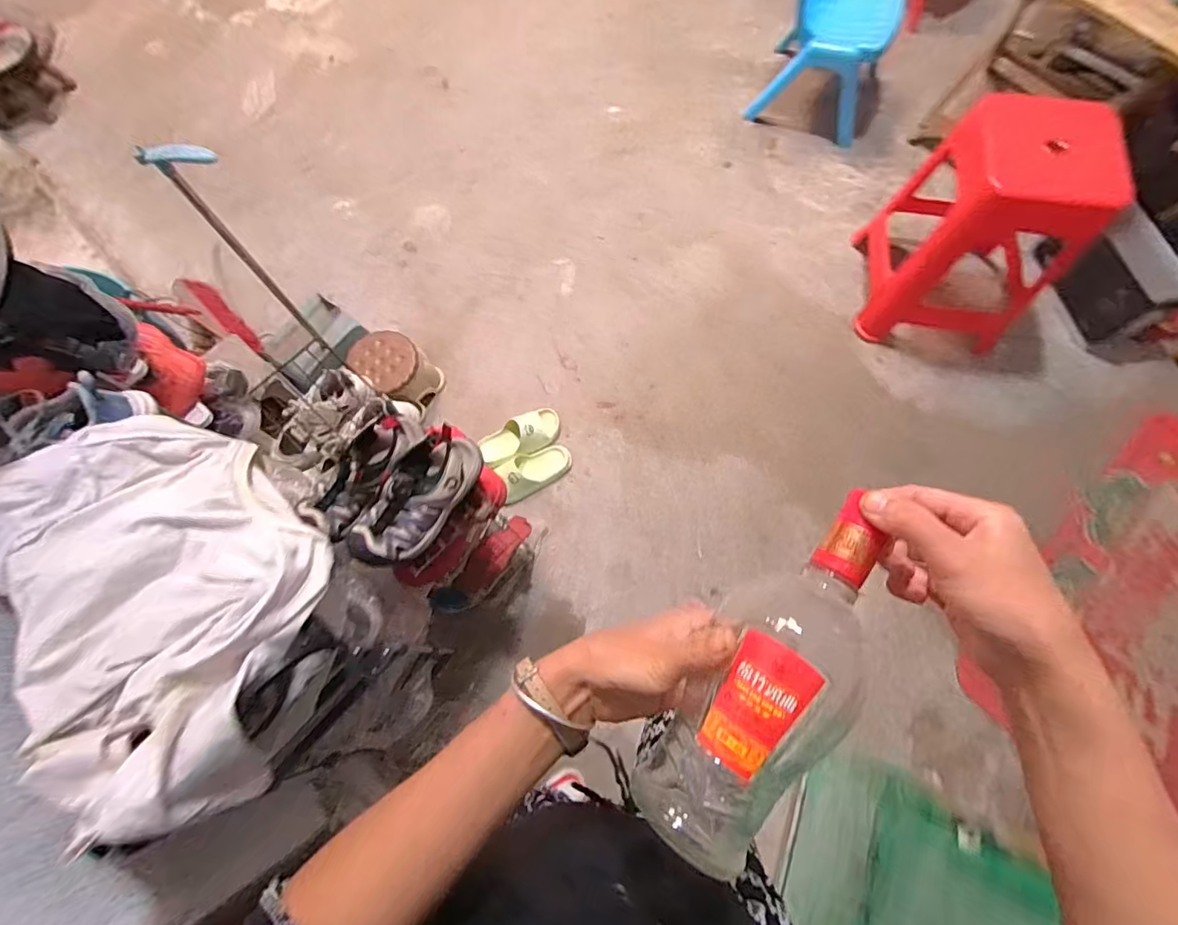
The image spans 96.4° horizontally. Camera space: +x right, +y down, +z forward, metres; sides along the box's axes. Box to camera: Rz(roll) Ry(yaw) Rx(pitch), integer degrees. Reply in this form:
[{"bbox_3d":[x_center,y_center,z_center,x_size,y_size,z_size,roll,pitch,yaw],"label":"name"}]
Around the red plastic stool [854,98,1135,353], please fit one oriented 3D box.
[{"bbox_3d":[0.958,-0.553,1.299,0.377,0.508,0.345,0,77,2],"label":"red plastic stool"}]

